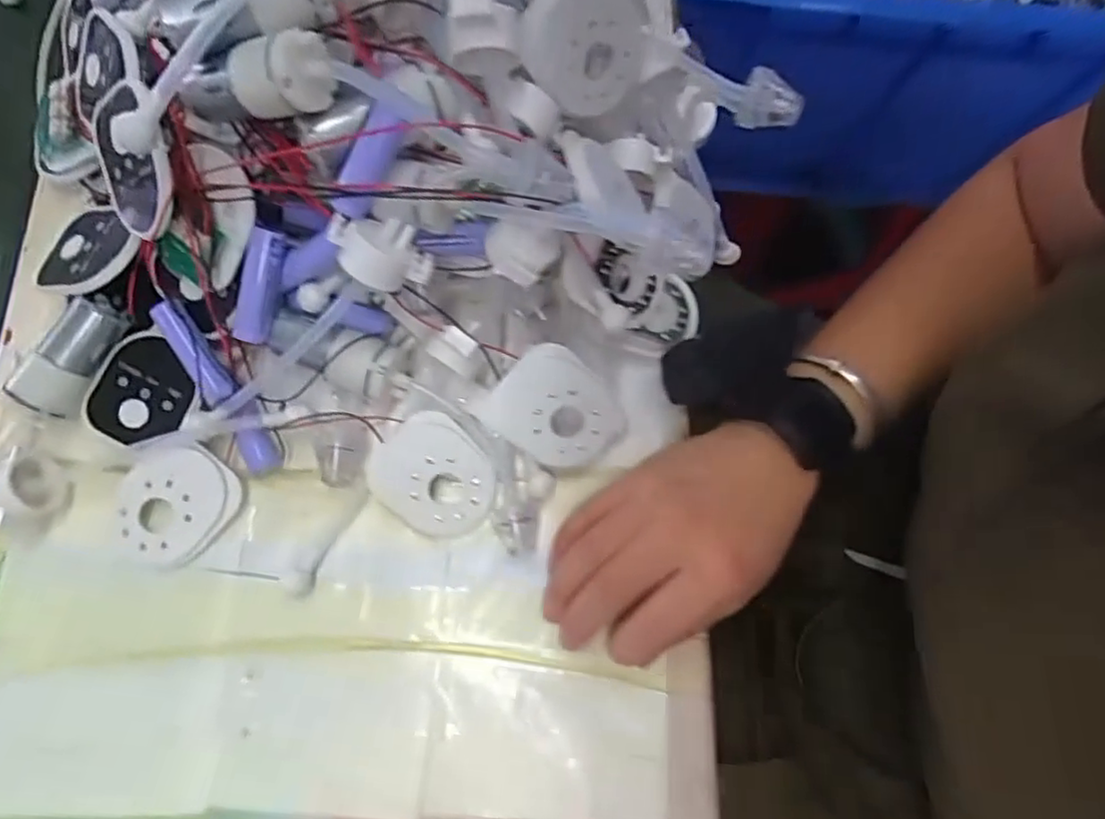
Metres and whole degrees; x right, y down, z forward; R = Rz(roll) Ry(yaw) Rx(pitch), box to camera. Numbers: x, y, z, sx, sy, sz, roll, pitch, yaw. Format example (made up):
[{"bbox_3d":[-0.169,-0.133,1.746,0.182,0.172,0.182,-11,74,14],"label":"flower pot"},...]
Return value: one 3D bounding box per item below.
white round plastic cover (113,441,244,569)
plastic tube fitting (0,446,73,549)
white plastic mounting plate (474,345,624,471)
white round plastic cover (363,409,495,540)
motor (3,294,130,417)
[{"bbox_3d":[-0.172,0.043,0.297,0.047,0.011,0.054,42,78,8],"label":"white round plastic cover"},{"bbox_3d":[-0.266,0.048,0.295,0.093,0.024,0.040,-22,77,10],"label":"plastic tube fitting"},{"bbox_3d":[0.002,0.002,0.302,0.048,0.008,0.063,-46,111,4],"label":"white plastic mounting plate"},{"bbox_3d":[-0.055,0.033,0.305,0.049,0.009,0.055,-40,98,-1],"label":"white round plastic cover"},{"bbox_3d":[-0.218,-0.025,0.298,0.021,0.027,0.056,28,77,5],"label":"motor"}]

